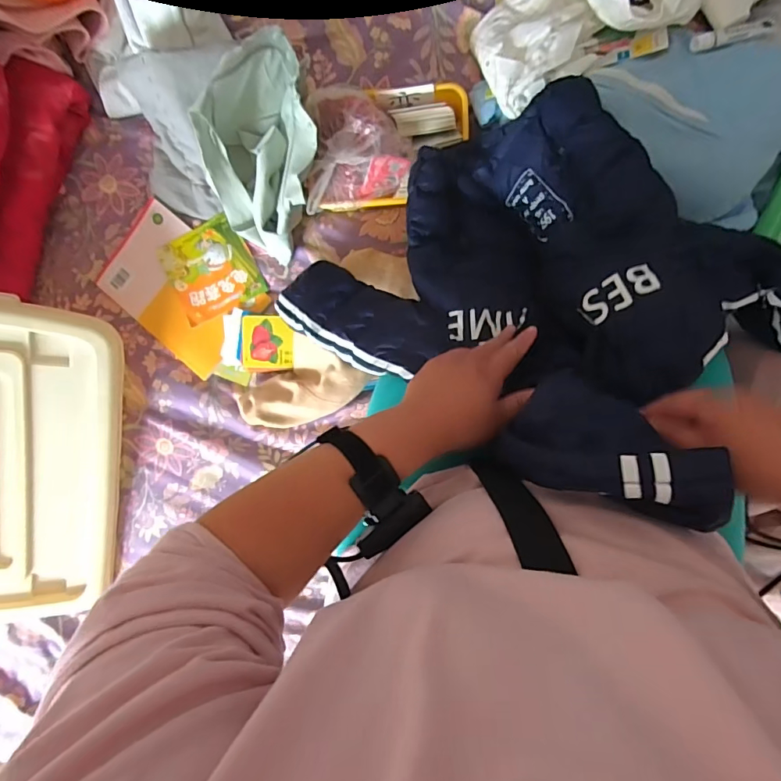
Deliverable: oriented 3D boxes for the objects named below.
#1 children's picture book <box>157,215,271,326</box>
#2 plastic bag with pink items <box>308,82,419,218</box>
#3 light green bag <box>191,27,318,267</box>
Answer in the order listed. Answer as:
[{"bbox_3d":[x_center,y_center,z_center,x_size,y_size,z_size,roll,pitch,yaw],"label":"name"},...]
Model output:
[{"bbox_3d":[-0.280,-0.189,0.739,0.134,0.015,0.132,-25,91,7],"label":"children's picture book"},{"bbox_3d":[-0.053,-0.345,0.647,0.152,0.048,0.162,-9,93,6],"label":"plastic bag with pink items"},{"bbox_3d":[-0.158,-0.324,0.640,0.151,0.151,0.234,34,96,3],"label":"light green bag"}]

